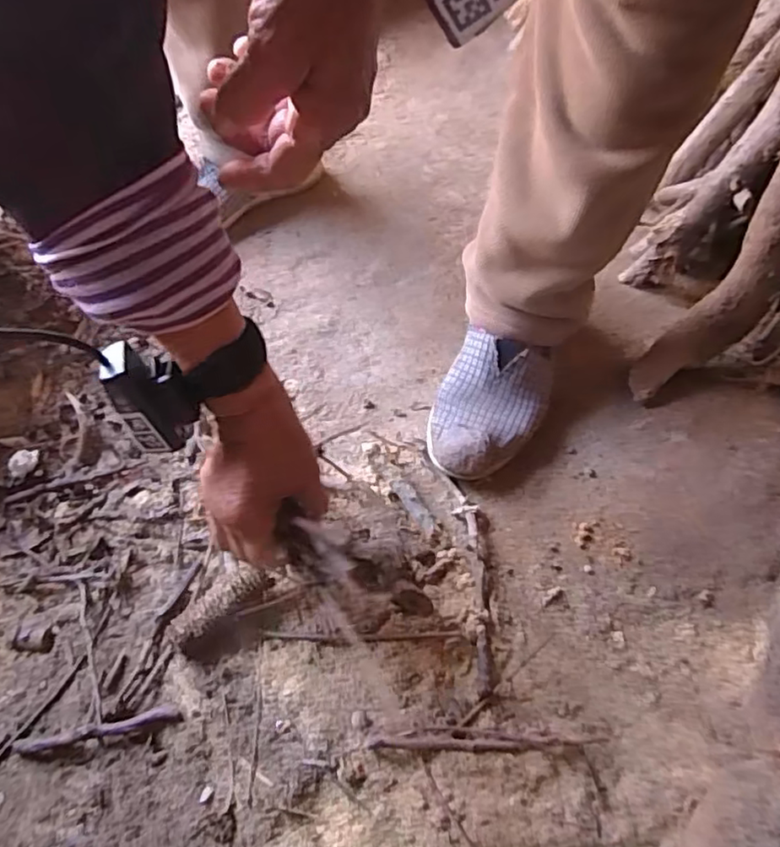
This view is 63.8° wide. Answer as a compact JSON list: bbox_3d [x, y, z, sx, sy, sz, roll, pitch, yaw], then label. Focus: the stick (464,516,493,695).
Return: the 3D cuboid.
[{"bbox_3d":[0.066,0.129,0.466,0.010,0.007,0.137,-2,54,3],"label":"stick"}]

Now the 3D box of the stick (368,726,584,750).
[{"bbox_3d":[0.053,0.207,0.411,0.132,0.008,0.012,0,54,4],"label":"stick"}]

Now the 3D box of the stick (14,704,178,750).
[{"bbox_3d":[-0.203,0.209,0.429,0.112,0.012,0.009,-12,54,-4],"label":"stick"}]

